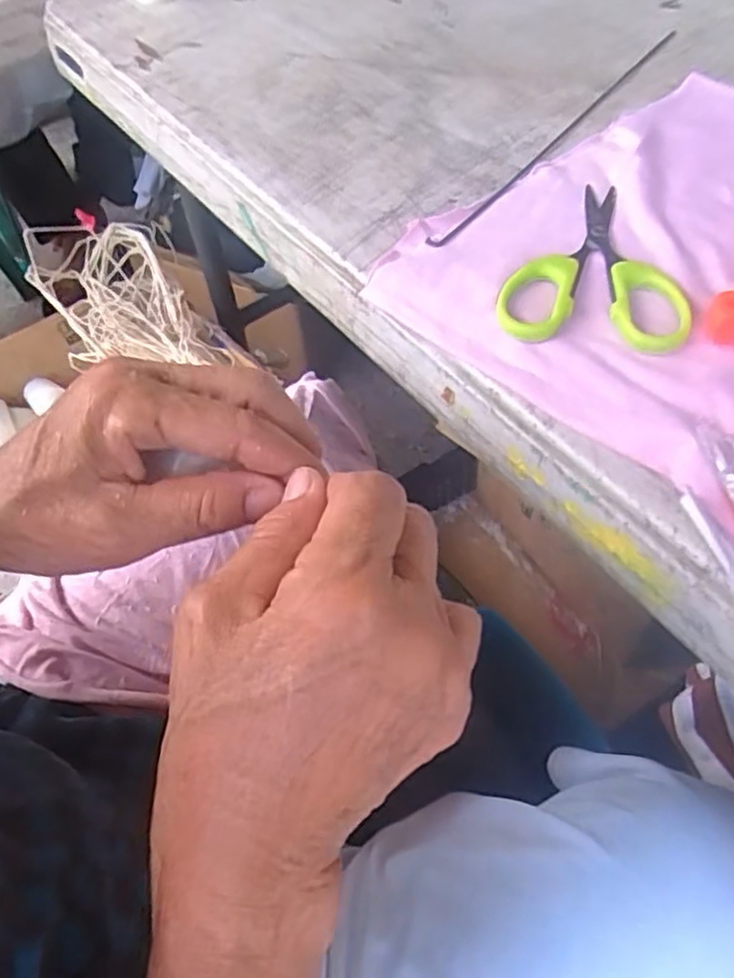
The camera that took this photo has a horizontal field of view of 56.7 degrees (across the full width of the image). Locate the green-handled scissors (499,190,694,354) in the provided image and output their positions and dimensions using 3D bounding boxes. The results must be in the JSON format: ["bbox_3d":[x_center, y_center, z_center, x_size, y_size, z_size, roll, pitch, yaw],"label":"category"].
[{"bbox_3d":[0.104,-0.104,0.307,0.079,0.008,0.107,9,57,9],"label":"green-handled scissors"}]

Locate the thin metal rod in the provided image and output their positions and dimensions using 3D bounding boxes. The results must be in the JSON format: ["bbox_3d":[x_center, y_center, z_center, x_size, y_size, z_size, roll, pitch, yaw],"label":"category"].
[{"bbox_3d":[0.113,-0.199,0.374,0.010,0.007,0.249,34,64,23],"label":"thin metal rod"}]

